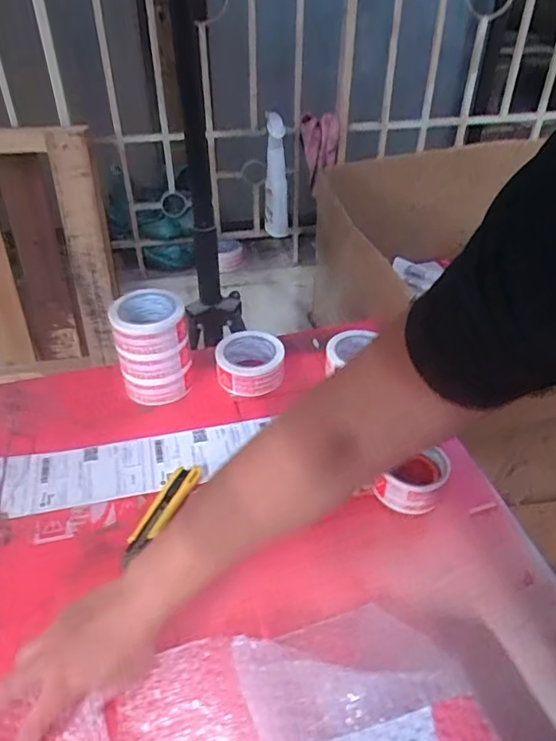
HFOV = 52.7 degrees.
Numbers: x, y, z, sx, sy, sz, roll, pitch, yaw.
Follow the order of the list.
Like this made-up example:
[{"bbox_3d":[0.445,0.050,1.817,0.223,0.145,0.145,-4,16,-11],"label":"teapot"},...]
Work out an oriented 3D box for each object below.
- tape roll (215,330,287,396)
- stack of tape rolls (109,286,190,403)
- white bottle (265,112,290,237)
[{"bbox_3d":[-0.045,-0.013,0.900,0.106,0.053,0.102,0,39,0],"label":"tape roll"},{"bbox_3d":[-0.188,-0.030,0.857,0.108,0.151,0.097,-11,40,-14],"label":"stack of tape rolls"},{"bbox_3d":[-0.004,-0.456,1.313,0.054,0.277,0.062,-3,18,-4],"label":"white bottle"}]

